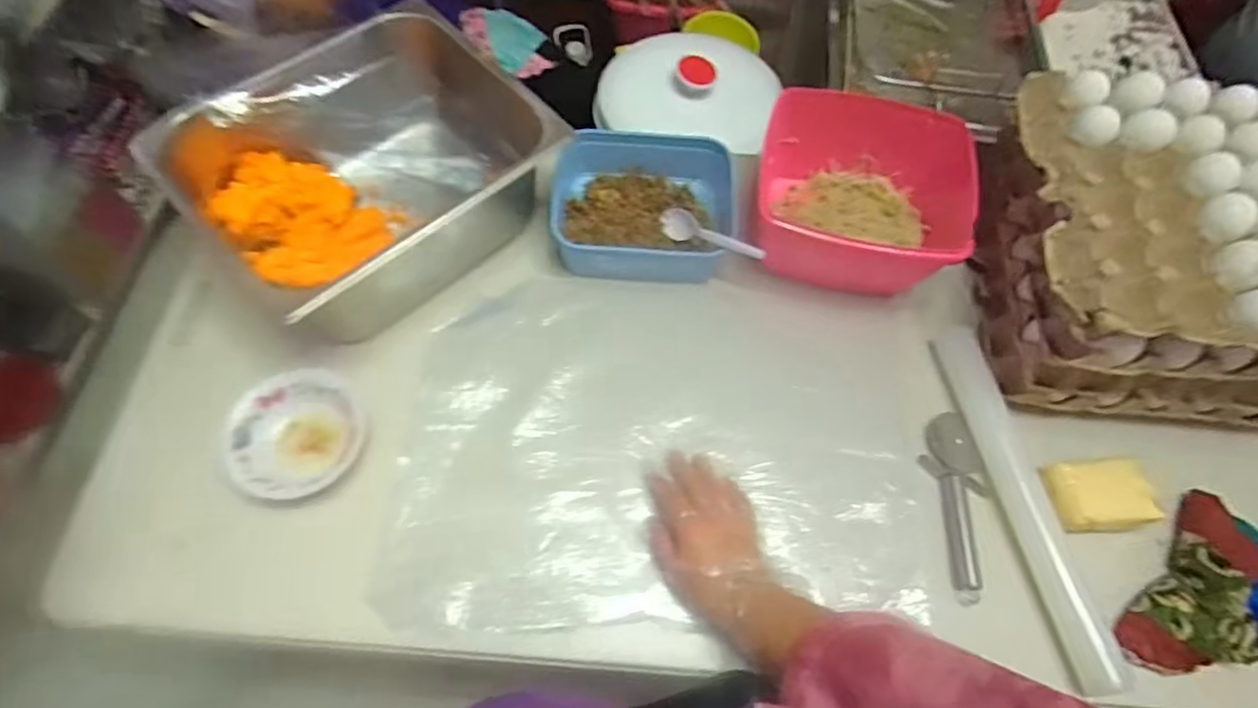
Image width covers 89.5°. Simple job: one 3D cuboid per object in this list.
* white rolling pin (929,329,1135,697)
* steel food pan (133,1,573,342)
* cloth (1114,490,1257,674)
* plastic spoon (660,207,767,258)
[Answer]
[{"bbox_3d":[0.370,0.125,0.598,0.039,0.028,0.339,-6,64,-6],"label":"white rolling pin"},{"bbox_3d":[-0.259,-0.182,0.657,0.316,0.150,0.257,-39,71,-20],"label":"steel food pan"},{"bbox_3d":[0.516,0.211,0.555,0.172,0.032,0.086,-41,72,-20],"label":"cloth"},{"bbox_3d":[0.082,-0.126,0.677,0.019,0.030,0.143,-40,47,-20],"label":"plastic spoon"}]

